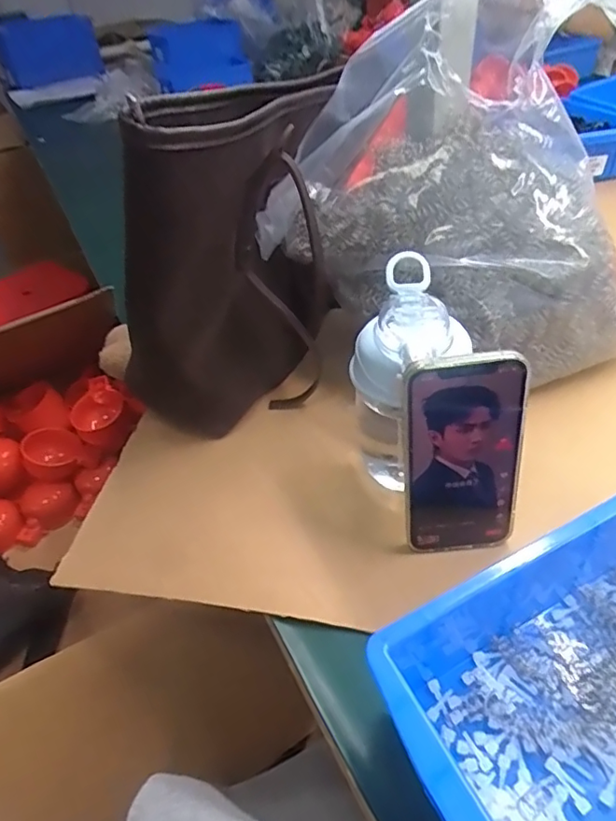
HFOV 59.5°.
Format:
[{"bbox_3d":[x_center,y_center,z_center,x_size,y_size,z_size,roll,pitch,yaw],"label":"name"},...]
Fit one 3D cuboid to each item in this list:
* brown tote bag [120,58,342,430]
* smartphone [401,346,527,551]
[{"bbox_3d":[-0.053,-0.105,0.427,0.189,0.255,0.096,-31,47,-23],"label":"brown tote bag"},{"bbox_3d":[0.099,0.033,0.346,0.071,0.145,0.009,-5,31,2],"label":"smartphone"}]

